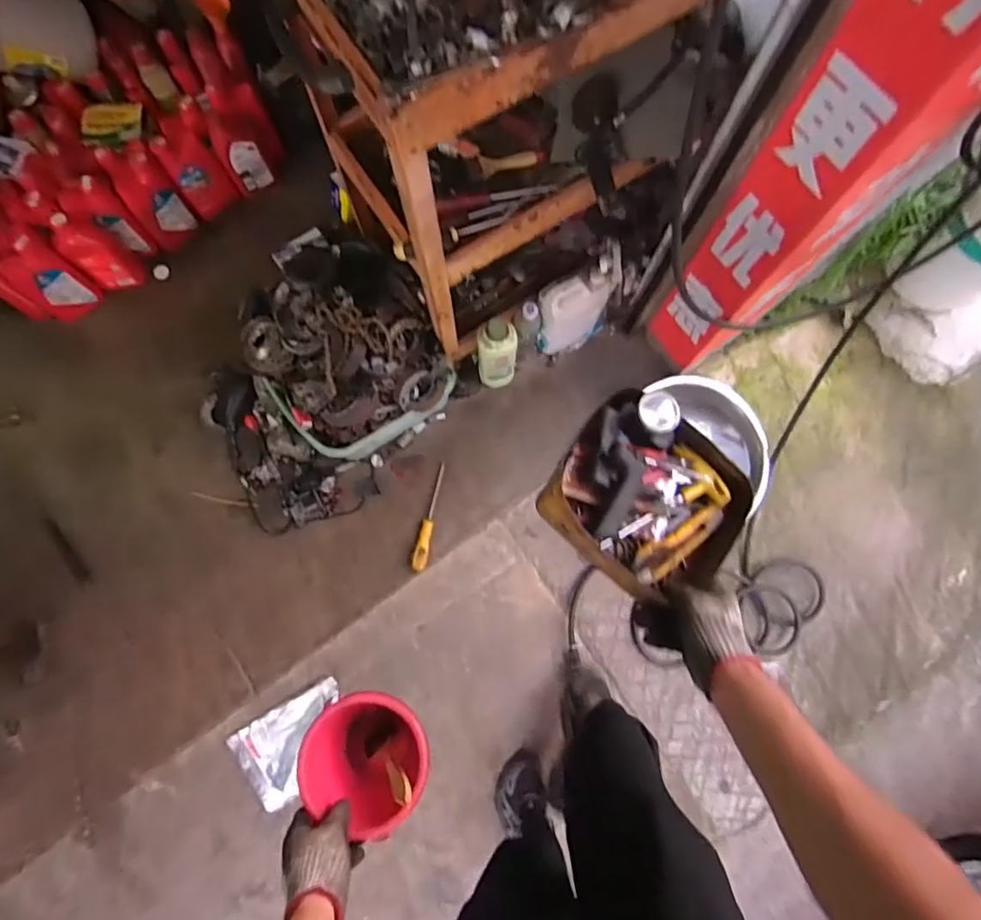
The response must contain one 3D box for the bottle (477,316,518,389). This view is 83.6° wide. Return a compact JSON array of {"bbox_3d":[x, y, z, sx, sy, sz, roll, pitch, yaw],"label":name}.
[{"bbox_3d":[0.018,-0.236,1.235,0.086,0.287,0.083,5,76,0],"label":"bottle"}]

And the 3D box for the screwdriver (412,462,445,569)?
[{"bbox_3d":[-0.139,0.128,1.256,0.035,0.035,0.250,11,76,2],"label":"screwdriver"}]

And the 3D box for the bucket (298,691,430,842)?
[{"bbox_3d":[-0.151,0.371,0.715,0.147,0.187,0.144,0,78,0],"label":"bucket"}]

